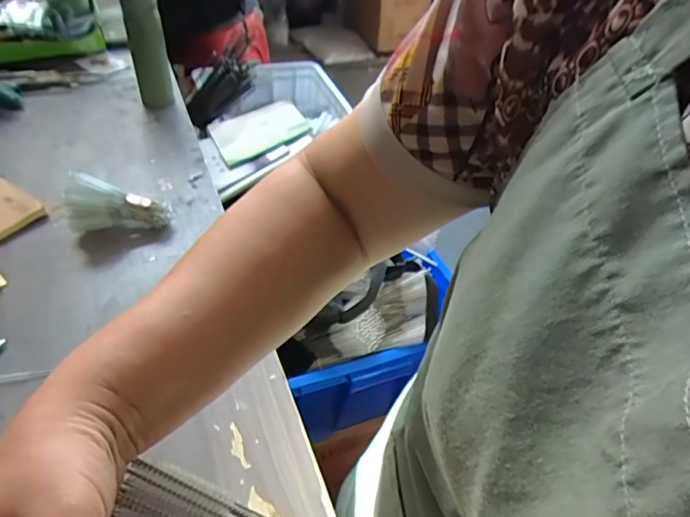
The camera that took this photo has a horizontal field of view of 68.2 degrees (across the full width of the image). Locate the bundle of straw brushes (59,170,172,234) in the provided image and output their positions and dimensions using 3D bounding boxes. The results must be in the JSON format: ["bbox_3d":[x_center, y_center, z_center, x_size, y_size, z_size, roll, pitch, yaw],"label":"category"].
[{"bbox_3d":[-0.329,-0.079,0.733,0.135,0.081,0.047,-6,46,-11],"label":"bundle of straw brushes"}]

